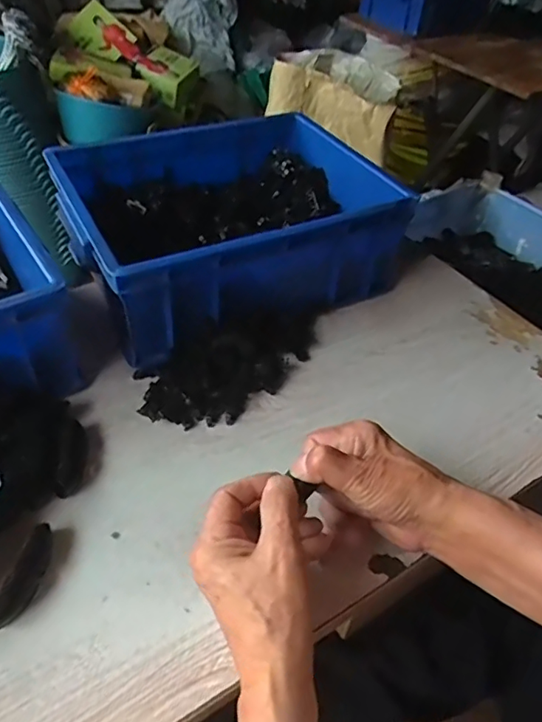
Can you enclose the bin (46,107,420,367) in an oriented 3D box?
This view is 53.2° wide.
[{"bbox_3d":[-0.039,-0.151,0.625,0.344,0.136,0.247,-16,48,-20],"label":"bin"}]

